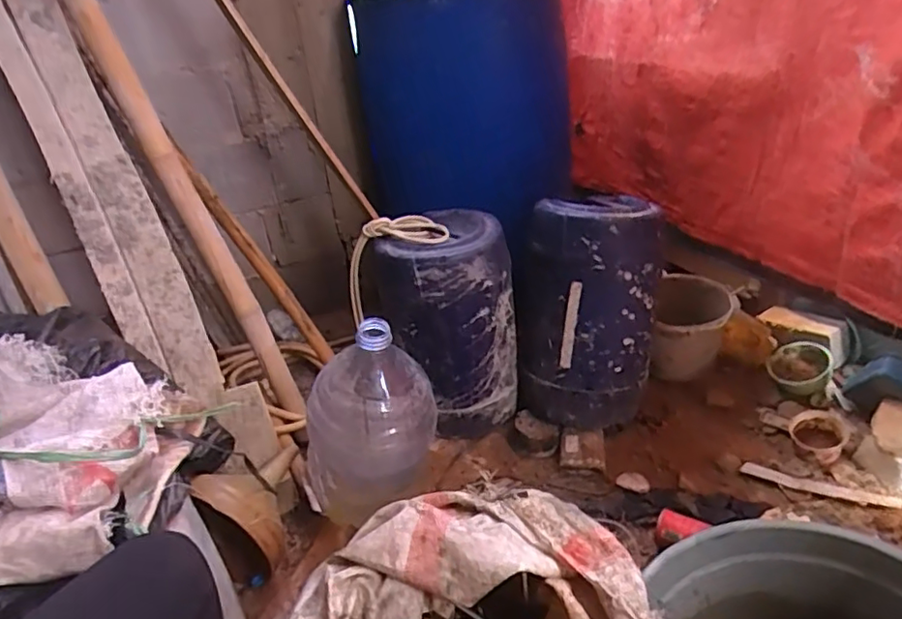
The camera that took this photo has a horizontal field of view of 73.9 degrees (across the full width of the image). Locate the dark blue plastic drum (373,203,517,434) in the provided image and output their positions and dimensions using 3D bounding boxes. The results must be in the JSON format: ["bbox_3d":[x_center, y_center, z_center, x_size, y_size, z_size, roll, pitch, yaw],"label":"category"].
[{"bbox_3d":[-0.008,0.029,1.430,0.301,0.459,0.277,-8,31,-2],"label":"dark blue plastic drum"}]

